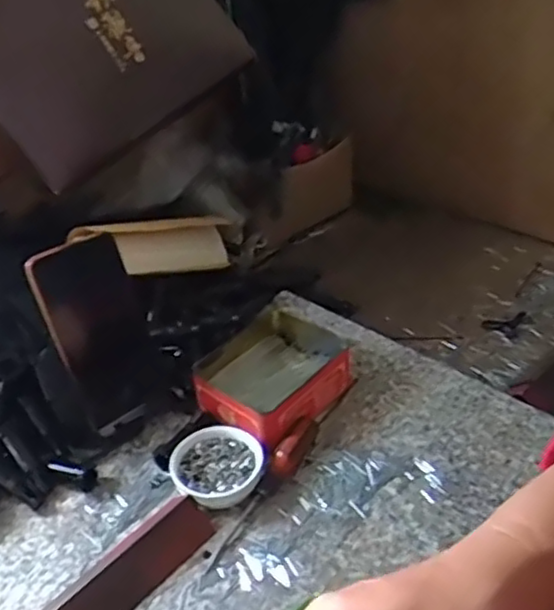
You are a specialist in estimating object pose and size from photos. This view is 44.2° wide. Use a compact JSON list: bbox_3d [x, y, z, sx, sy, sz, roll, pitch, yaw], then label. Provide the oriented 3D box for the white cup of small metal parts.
[{"bbox_3d":[-0.048,0.135,0.558,0.069,0.027,0.070,-3,36,3],"label":"white cup of small metal parts"}]

